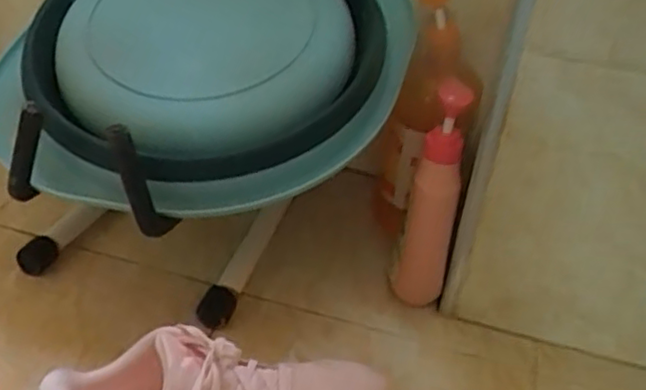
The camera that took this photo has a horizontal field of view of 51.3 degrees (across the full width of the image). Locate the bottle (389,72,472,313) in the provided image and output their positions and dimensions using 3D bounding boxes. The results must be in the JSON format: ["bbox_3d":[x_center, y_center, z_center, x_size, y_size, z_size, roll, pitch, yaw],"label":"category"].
[{"bbox_3d":[0.107,0.008,0.654,0.049,0.232,0.050,12,33,9],"label":"bottle"}]

